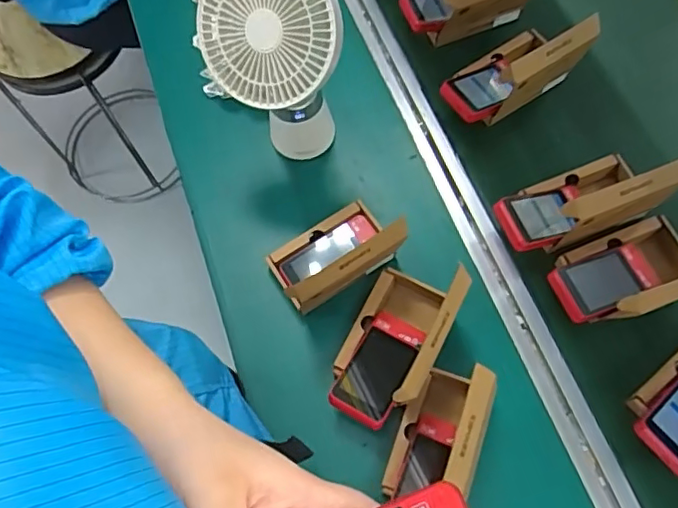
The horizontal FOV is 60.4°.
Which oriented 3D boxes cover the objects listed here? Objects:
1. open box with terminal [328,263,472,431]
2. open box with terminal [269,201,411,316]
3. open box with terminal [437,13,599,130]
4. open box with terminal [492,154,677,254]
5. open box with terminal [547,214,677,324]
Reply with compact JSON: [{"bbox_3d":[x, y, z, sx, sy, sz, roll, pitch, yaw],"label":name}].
[{"bbox_3d":[0.060,0.084,0.611,0.093,0.132,0.148,24,74,7],"label":"open box with terminal"},{"bbox_3d":[-0.007,-0.006,0.643,0.132,0.129,0.089,-31,75,-9],"label":"open box with terminal"},{"bbox_3d":[0.220,-0.244,0.739,0.185,0.121,0.084,-34,76,-10],"label":"open box with terminal"},{"bbox_3d":[0.278,-0.068,0.666,0.191,0.120,0.085,-22,74,-7],"label":"open box with terminal"},{"bbox_3d":[0.325,0.014,0.636,0.165,0.121,0.096,-21,74,-7],"label":"open box with terminal"}]

